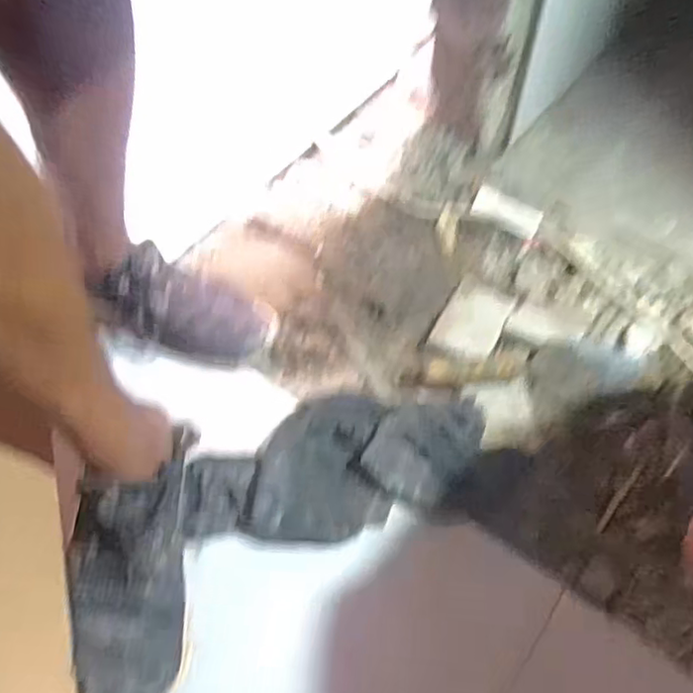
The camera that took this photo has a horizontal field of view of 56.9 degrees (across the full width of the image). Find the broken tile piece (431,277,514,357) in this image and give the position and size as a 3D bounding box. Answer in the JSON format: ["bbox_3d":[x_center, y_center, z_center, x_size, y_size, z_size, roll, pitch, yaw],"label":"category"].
[{"bbox_3d":[0.157,-0.031,0.798,0.074,0.023,0.111,23,58,16],"label":"broken tile piece"}]

